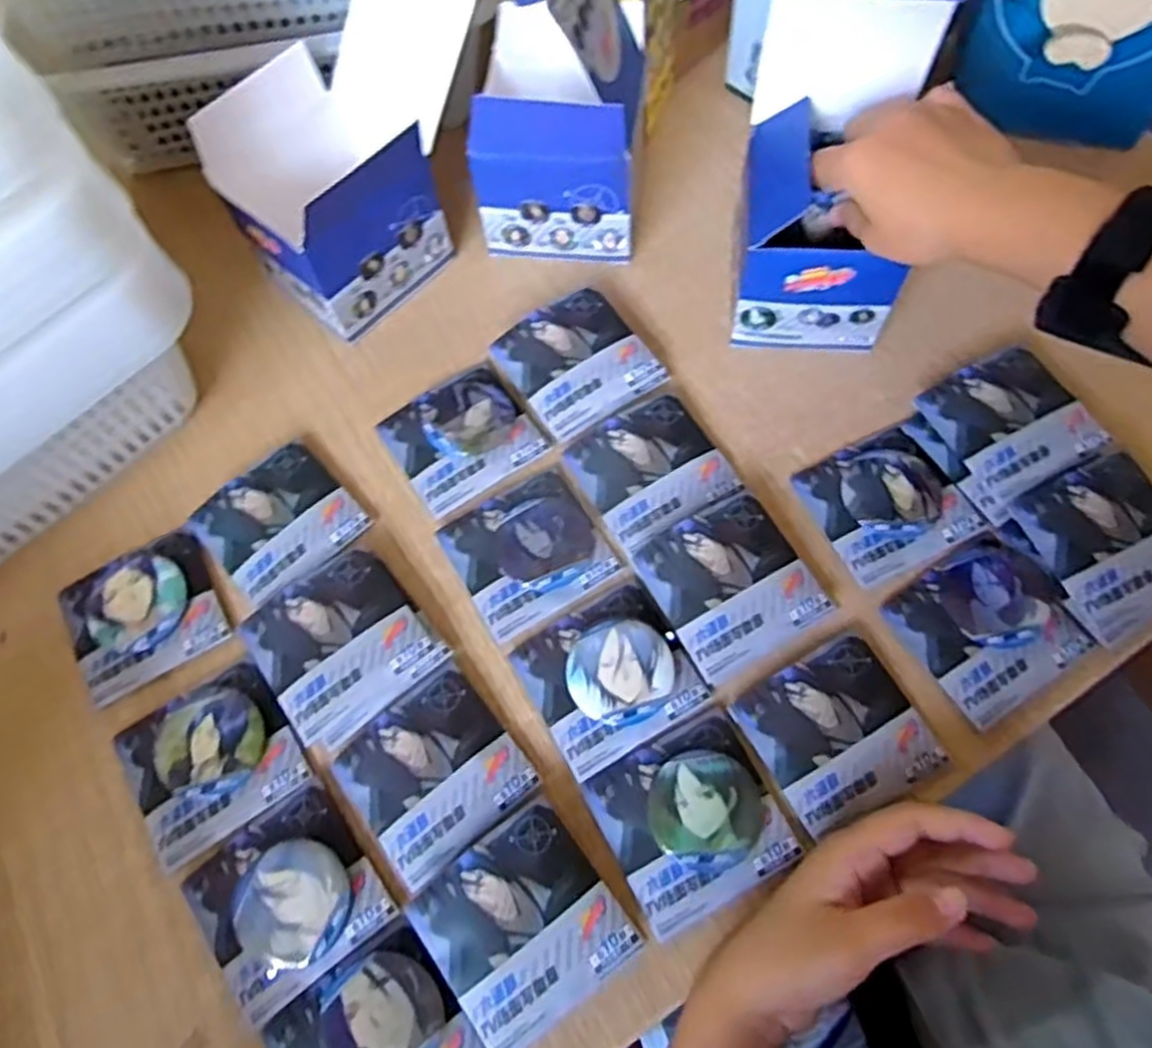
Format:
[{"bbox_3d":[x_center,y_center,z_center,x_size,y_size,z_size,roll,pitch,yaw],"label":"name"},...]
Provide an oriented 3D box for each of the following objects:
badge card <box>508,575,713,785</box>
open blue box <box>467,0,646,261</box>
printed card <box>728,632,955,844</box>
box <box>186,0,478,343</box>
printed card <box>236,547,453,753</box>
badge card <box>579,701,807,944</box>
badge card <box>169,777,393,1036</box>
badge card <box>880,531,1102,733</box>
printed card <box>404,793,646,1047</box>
[{"bbox_3d":[0.018,0.080,0.420,0.083,0.013,0.079,-30,68,-10],"label":"badge card"},{"bbox_3d":[-0.010,-0.262,0.483,0.105,0.167,0.097,2,67,4],"label":"open blue box"},{"bbox_3d":[0.138,0.107,0.401,0.085,0.005,0.080,-28,68,-9],"label":"printed card"},{"bbox_3d":[-0.137,-0.236,0.487,0.105,0.159,0.163,40,74,18],"label":"box"},{"bbox_3d":[-0.130,0.065,0.431,0.087,0.015,0.087,-39,70,-13],"label":"printed card"},{"bbox_3d":[0.058,0.146,0.388,0.084,0.010,0.083,-27,68,-8],"label":"badge card"},{"bbox_3d":[-0.146,0.183,0.382,0.083,0.015,0.083,-36,69,-12],"label":"badge card"},{"bbox_3d":[0.225,0.053,0.419,0.085,0.010,0.080,-31,68,-10],"label":"badge card"},{"bbox_3d":[-0.025,0.190,0.369,0.082,0.019,0.081,-36,69,-12],"label":"printed card"}]

